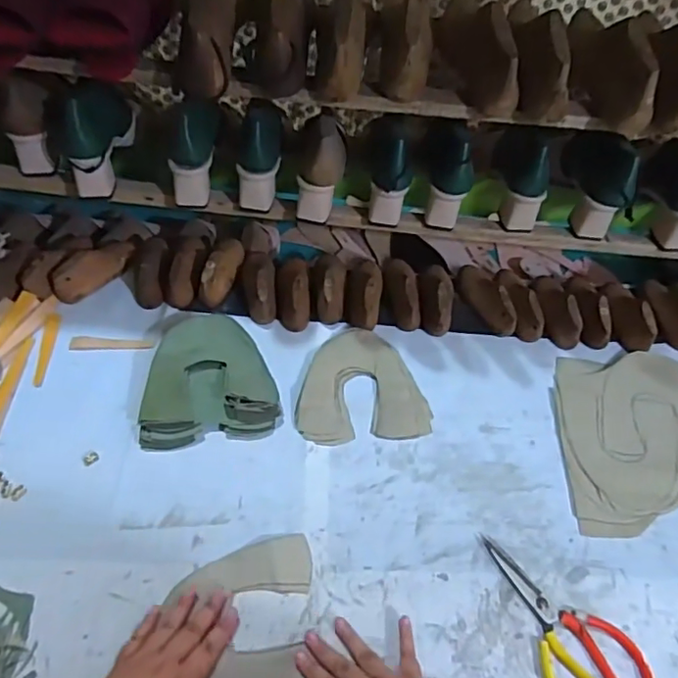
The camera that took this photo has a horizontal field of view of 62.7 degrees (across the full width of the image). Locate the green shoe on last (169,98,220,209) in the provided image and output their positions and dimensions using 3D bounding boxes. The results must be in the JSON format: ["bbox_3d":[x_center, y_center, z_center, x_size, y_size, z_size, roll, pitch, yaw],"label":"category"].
[{"bbox_3d":[-0.204,-0.267,0.787,0.057,0.142,0.083,8,31,-10],"label":"green shoe on last"}]

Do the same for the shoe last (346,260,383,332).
[{"bbox_3d":[0.040,-0.078,0.848,0.054,0.053,0.132,5,52,-2],"label":"shoe last"}]

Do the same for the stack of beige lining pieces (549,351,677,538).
[{"bbox_3d":[0.404,0.128,0.750,0.221,0.011,0.269,4,52,-3],"label":"stack of beige lining pieces"}]

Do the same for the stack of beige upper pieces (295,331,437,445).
[{"bbox_3d":[0.027,0.057,0.767,0.172,0.018,0.175,-3,53,-8],"label":"stack of beige upper pieces"}]

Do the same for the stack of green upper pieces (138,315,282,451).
[{"bbox_3d":[-0.171,0.048,0.731,0.171,0.045,0.176,-5,53,-10],"label":"stack of green upper pieces"}]

